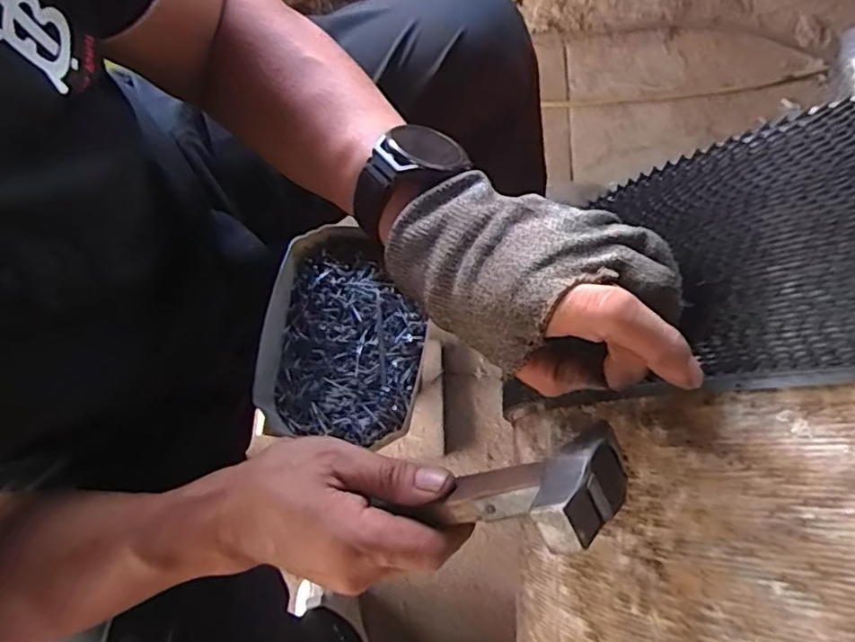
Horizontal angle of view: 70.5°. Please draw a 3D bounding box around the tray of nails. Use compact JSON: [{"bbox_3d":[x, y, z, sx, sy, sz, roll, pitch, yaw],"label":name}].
[{"bbox_3d":[-0.072,0.011,0.519,0.138,0.045,0.174,9,76,1],"label":"tray of nails"}]

